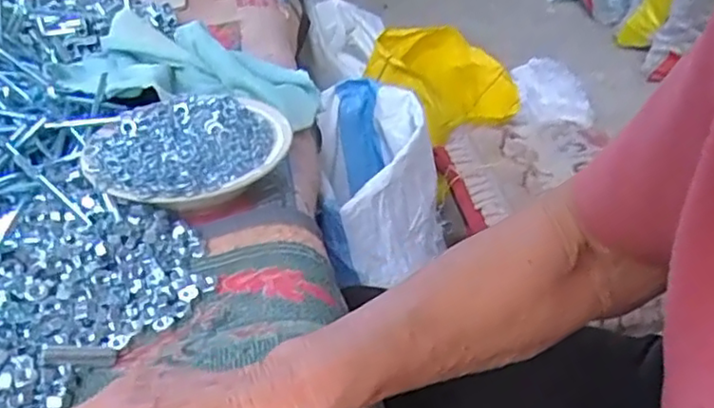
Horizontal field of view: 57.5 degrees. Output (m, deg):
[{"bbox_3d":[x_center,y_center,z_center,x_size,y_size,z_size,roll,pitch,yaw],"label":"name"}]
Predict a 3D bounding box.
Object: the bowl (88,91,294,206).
[{"bbox_3d":[-0.149,-0.048,0.571,0.168,0.054,0.158,-1,32,1],"label":"bowl"}]

